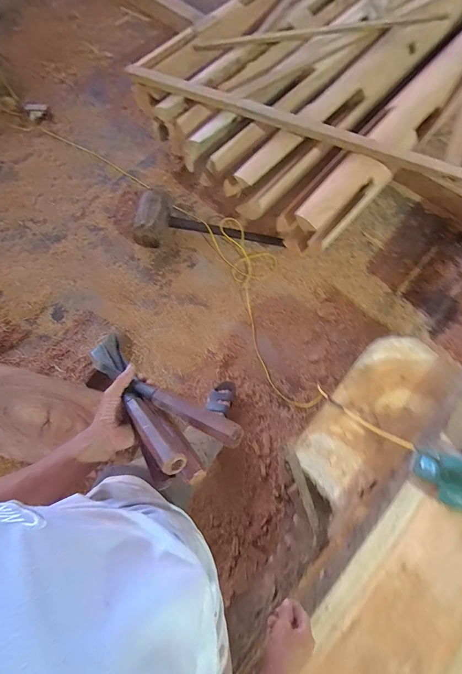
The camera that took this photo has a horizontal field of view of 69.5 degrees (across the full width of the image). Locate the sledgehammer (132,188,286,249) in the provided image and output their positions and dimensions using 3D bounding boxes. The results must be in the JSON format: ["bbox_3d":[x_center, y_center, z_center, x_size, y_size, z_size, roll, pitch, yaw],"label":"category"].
[{"bbox_3d":[-0.103,-0.545,1.681,0.720,0.137,0.253,9,68,-11],"label":"sledgehammer"}]

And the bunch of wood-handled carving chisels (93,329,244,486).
[{"bbox_3d":[-0.148,0.097,0.574,0.126,0.057,0.355,-43,54,-15],"label":"bunch of wood-handled carving chisels"}]

